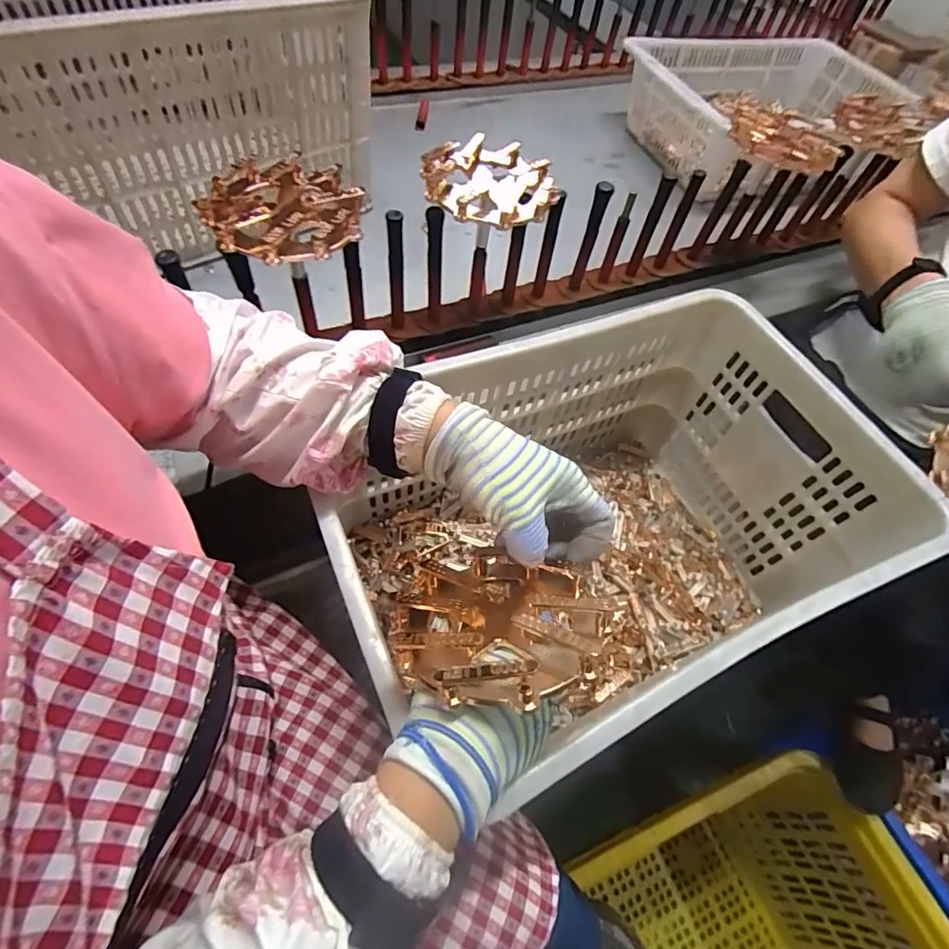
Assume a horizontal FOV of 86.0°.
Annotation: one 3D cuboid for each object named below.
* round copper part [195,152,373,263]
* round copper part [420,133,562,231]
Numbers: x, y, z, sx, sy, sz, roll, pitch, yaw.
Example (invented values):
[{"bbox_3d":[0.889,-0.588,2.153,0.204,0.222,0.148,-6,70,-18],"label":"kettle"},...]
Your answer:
[{"bbox_3d":[-0.167,-0.241,0.455,0.127,0.030,0.133,2,56,-4],"label":"round copper part"},{"bbox_3d":[0.016,-0.307,0.532,0.138,0.023,0.131,2,56,-4],"label":"round copper part"}]

